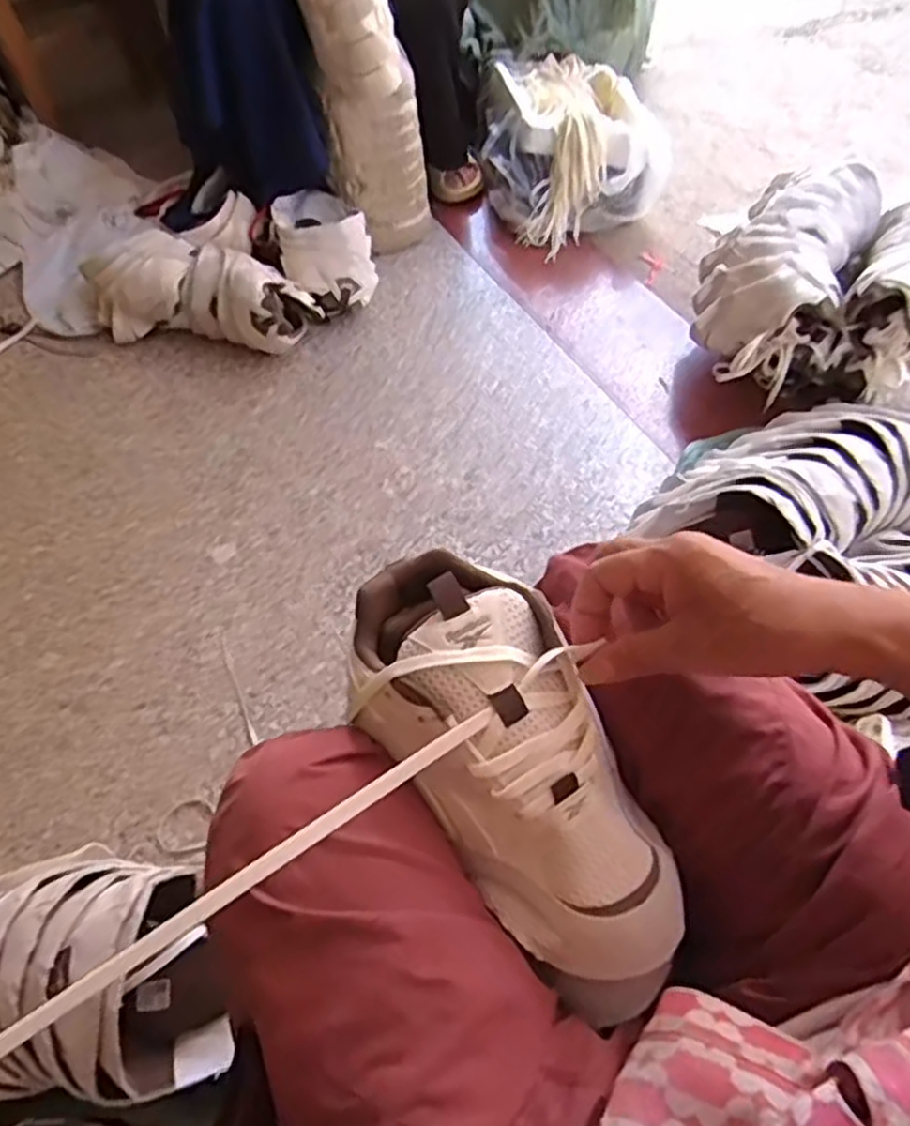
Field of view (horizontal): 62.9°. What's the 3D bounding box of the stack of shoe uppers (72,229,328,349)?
[{"bbox_3d":[-0.425,-0.447,1.249,0.380,0.140,0.142,11,57,11],"label":"stack of shoe uppers"}]

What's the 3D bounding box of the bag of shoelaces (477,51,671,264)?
[{"bbox_3d":[0.223,-0.825,1.477,0.332,0.175,0.432,-8,56,-5],"label":"bag of shoelaces"}]

